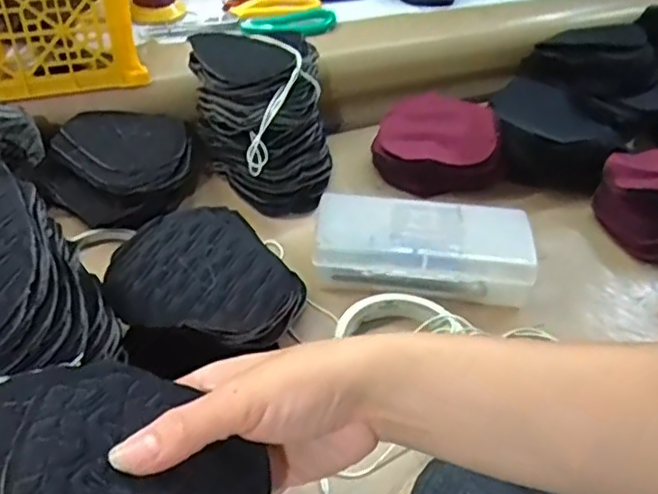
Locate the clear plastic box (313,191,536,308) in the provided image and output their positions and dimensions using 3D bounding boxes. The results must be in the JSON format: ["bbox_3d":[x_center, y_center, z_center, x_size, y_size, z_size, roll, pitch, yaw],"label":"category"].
[{"bbox_3d":[0.071,0.000,0.503,0.162,0.046,0.072,6,41,3],"label":"clear plastic box"}]

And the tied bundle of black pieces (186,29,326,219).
[{"bbox_3d":[-0.048,-0.112,0.560,0.100,0.127,0.107,-23,47,-27],"label":"tied bundle of black pieces"}]

